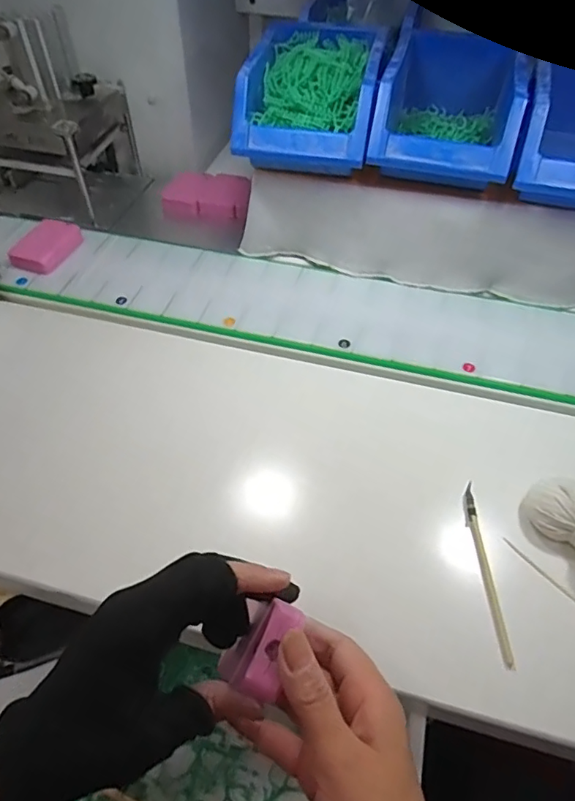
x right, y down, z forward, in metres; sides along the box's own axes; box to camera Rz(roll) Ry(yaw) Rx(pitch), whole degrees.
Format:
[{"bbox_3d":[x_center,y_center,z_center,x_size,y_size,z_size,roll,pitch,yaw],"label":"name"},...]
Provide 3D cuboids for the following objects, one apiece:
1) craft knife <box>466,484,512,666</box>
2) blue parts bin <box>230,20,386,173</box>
[{"bbox_3d":[0.138,0.115,0.368,0.007,0.007,0.128,1,51,0],"label":"craft knife"},{"bbox_3d":[0.027,-0.300,0.521,0.123,0.073,0.181,10,51,7],"label":"blue parts bin"}]

